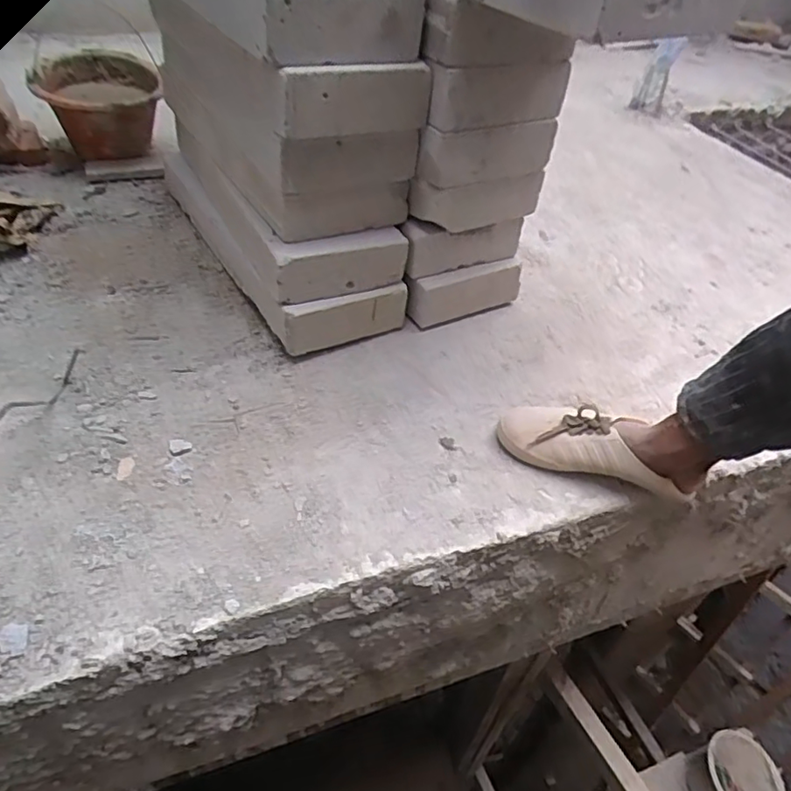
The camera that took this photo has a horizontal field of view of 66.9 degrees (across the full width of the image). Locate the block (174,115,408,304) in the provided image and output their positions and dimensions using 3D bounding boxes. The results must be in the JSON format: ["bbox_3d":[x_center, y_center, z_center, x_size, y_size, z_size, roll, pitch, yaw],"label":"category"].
[{"bbox_3d":[-0.184,-0.322,0.969,0.191,0.084,0.445,-18,48,-25],"label":"block"}]

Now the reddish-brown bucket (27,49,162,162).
[{"bbox_3d":[-0.694,-0.686,1.422,0.256,0.160,0.307,-9,44,-17],"label":"reddish-brown bucket"}]

